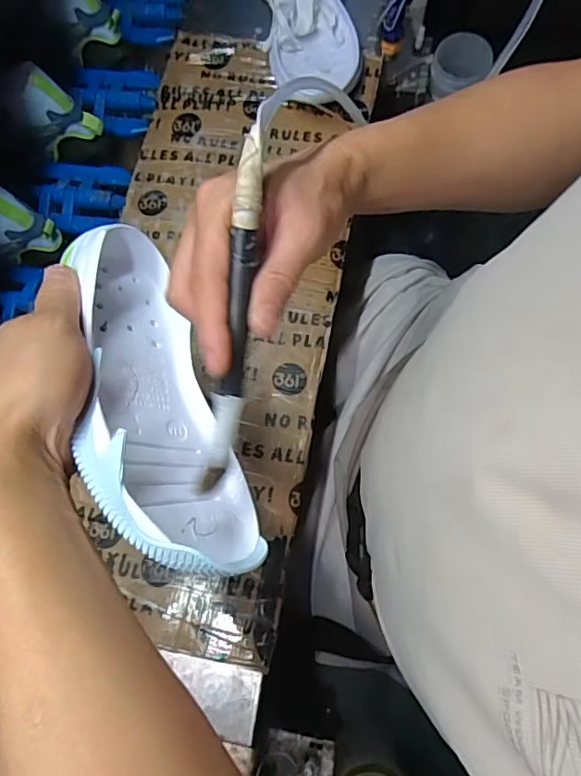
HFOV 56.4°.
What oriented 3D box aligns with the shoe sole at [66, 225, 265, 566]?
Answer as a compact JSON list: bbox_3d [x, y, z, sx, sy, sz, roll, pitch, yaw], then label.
[{"bbox_3d":[-0.086,0.002,0.333,0.050,0.099,0.236,-39,58,31],"label":"shoe sole"}]

